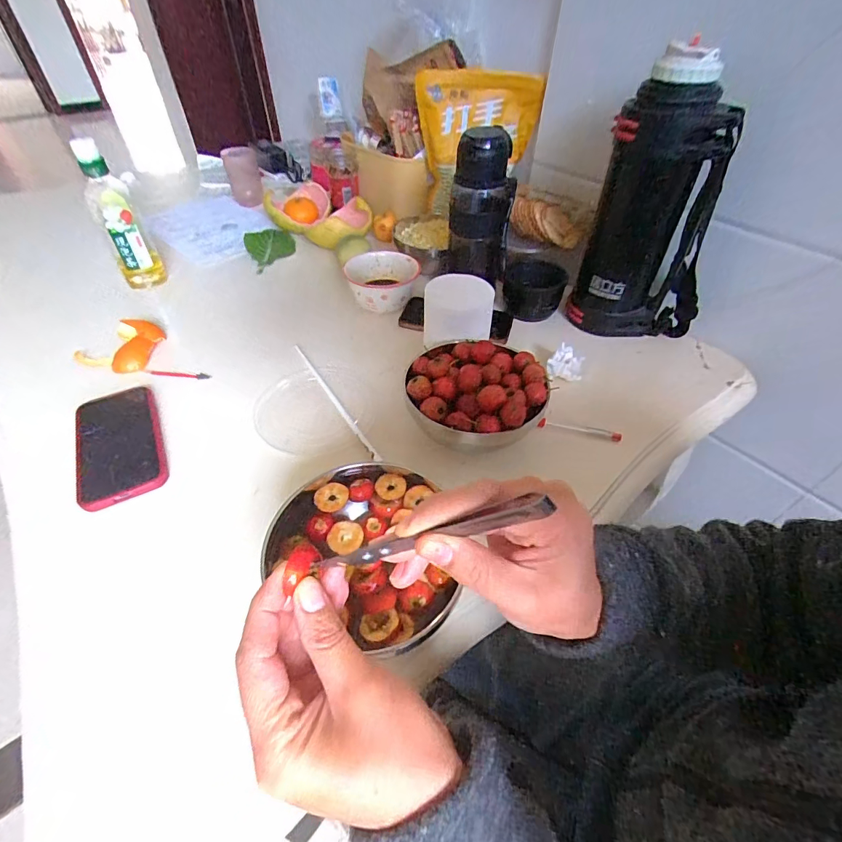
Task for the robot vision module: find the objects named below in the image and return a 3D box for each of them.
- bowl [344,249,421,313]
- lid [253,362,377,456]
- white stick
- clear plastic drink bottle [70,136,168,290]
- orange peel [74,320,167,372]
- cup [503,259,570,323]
[{"bbox_3d":[-0.066,-0.217,0.656,0.103,0.056,0.102,0,47,0],"label":"bowl"},{"bbox_3d":[-0.126,-0.018,0.510,0.134,0.018,0.151,1,47,0],"label":"lid"},{"bbox_3d":[-0.111,-0.031,0.514,0.010,0.009,0.245,-25,52,-22],"label":"white stick"},{"bbox_3d":[-0.456,-0.300,0.635,0.061,0.204,0.051,-31,54,-27],"label":"clear plastic drink bottle"},{"bbox_3d":[-0.393,-0.100,0.562,0.075,0.032,0.100,26,52,22],"label":"orange peel"},{"bbox_3d":[0.175,-0.204,0.657,0.091,0.067,0.072,15,48,13],"label":"cup"}]

